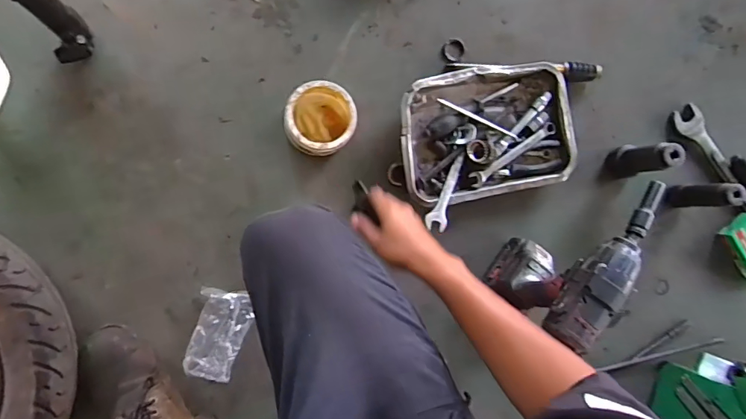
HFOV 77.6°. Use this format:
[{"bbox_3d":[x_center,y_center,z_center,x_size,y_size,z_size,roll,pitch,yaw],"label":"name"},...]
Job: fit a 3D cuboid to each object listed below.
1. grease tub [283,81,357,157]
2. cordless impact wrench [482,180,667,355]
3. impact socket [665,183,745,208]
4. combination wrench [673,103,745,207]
[{"bbox_3d":[-0.082,-0.140,0.722,0.099,0.081,0.103,0,92,-10],"label":"grease tub"},{"bbox_3d":[0.291,0.066,0.696,0.065,0.253,0.244,39,84,-9],"label":"cordless impact wrench"},{"bbox_3d":[0.598,-0.025,0.831,0.043,0.106,0.044,2,92,-10],"label":"impact socket"},{"bbox_3d":[0.732,-0.036,0.921,0.051,0.033,0.430,-43,98,-6],"label":"combination wrench"}]

